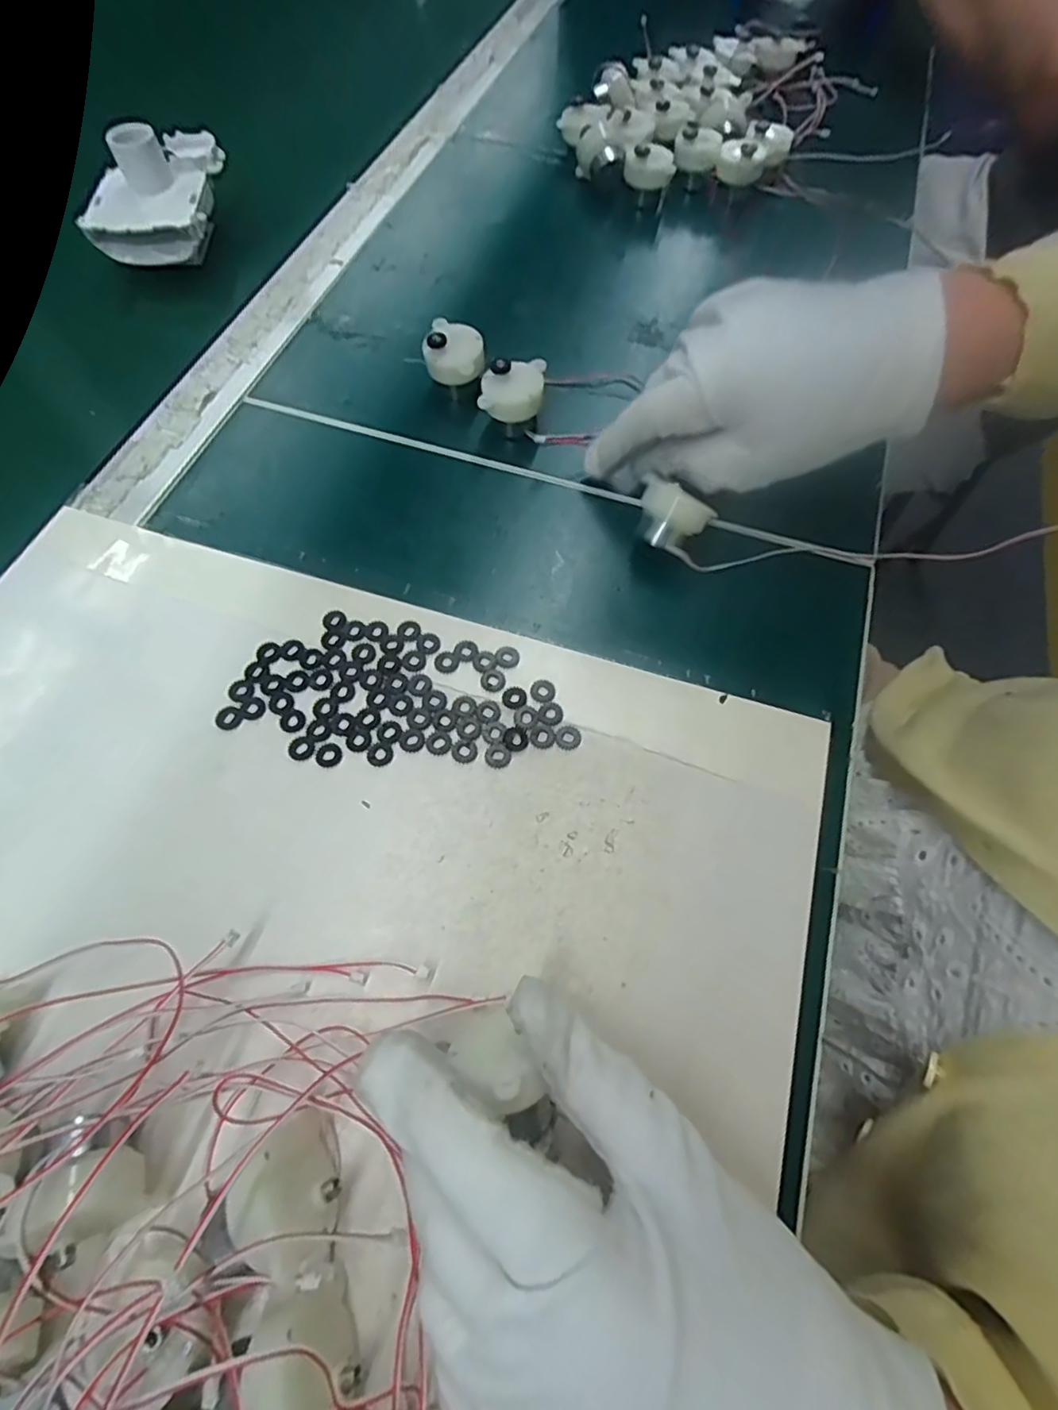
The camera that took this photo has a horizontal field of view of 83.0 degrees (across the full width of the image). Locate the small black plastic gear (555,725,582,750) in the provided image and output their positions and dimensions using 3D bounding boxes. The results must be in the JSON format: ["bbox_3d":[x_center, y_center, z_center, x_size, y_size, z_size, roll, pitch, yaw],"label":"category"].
[{"bbox_3d":[0.017,0.013,0.250,0.011,0.004,0.010,0,65,-1],"label":"small black plastic gear"}]

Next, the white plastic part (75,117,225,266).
[{"bbox_3d":[-0.233,-0.324,0.371,0.070,0.045,0.098,-2,65,-2],"label":"white plastic part"}]

